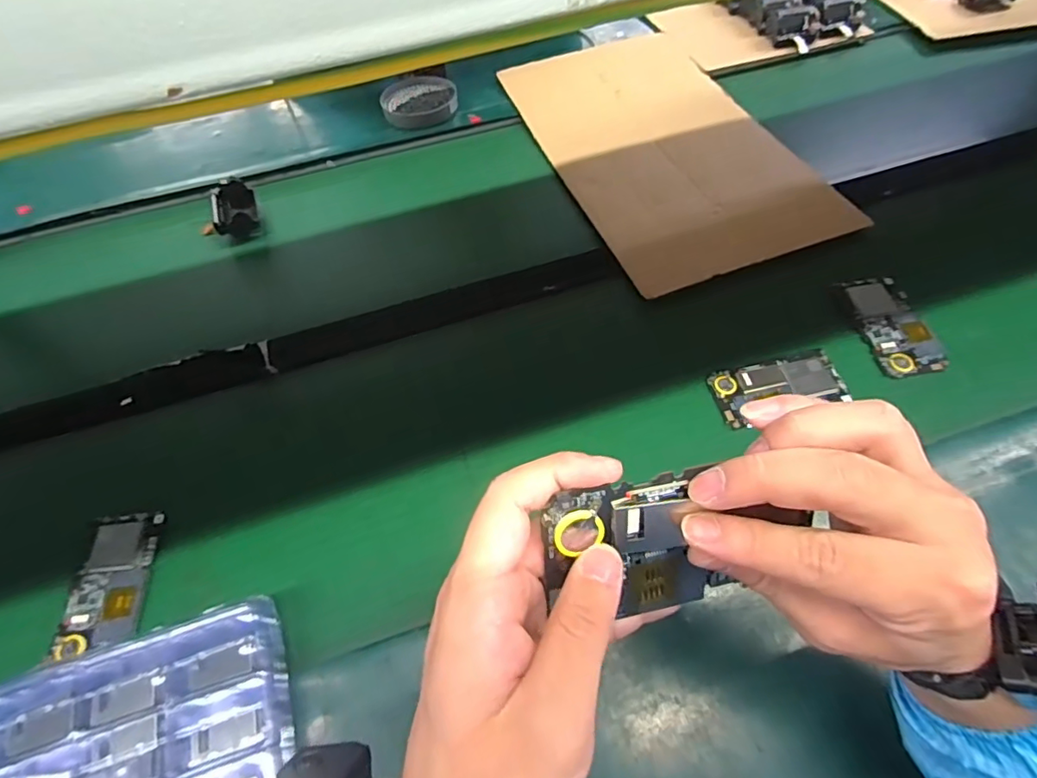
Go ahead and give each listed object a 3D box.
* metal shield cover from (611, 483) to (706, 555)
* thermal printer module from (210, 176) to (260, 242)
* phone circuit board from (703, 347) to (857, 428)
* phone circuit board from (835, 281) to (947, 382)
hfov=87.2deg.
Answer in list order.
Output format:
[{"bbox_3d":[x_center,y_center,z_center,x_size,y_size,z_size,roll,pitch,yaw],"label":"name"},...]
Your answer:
[{"bbox_3d":[0.054,0.053,0.220,0.032,0.029,0.004,-8,19,-7],"label":"metal shield cover"},{"bbox_3d":[-0.370,-0.235,0.713,0.055,0.047,0.073,-21,58,-9],"label":"thermal printer module"},{"bbox_3d":[0.258,-0.003,0.537,0.125,0.006,0.062,-11,57,-3],"label":"phone circuit board"},{"bbox_3d":[0.391,-0.069,0.569,0.063,0.009,0.125,-7,57,-1],"label":"phone circuit board"}]

